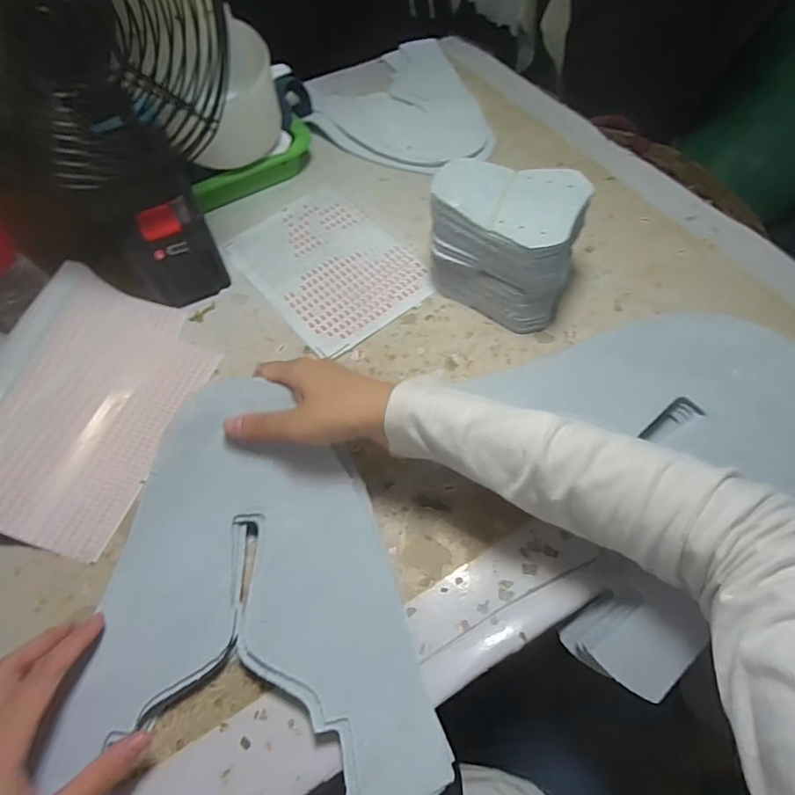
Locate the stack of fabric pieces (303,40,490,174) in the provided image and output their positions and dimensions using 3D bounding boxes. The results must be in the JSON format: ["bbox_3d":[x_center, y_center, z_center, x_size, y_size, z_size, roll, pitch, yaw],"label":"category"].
[{"bbox_3d":[-0.009,-0.382,0.647,0.205,0.019,0.278,-12,59,-3],"label":"stack of fabric pieces"}]

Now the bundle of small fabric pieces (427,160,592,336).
[{"bbox_3d":[0.091,-0.129,0.437,0.117,0.112,0.084,22,64,16],"label":"bundle of small fabric pieces"}]

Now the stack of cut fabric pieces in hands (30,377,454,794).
[{"bbox_3d":[-0.082,0.125,0.328,0.225,0.043,0.253,4,67,6],"label":"stack of cut fabric pieces in hands"}]

